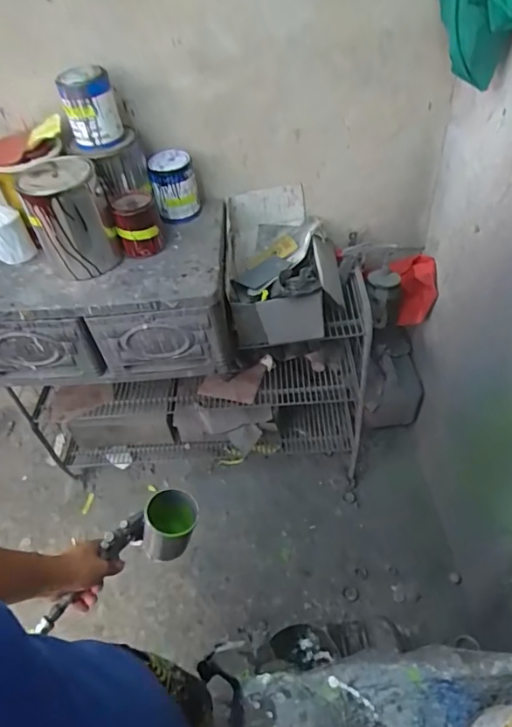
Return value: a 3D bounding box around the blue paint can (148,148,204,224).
[{"bbox_3d":[-0.195,-0.427,1.172,0.105,0.139,0.097,-3,49,3],"label":"blue paint can"}]

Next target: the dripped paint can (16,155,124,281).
[{"bbox_3d":[-0.404,-0.316,1.055,0.152,0.203,0.168,-25,51,-16],"label":"dripped paint can"}]

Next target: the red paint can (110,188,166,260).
[{"bbox_3d":[-0.266,-0.313,1.089,0.090,0.123,0.082,-3,49,3],"label":"red paint can"}]

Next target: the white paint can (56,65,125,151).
[{"bbox_3d":[-0.334,-0.517,0.985,0.102,0.131,0.079,-17,50,-9],"label":"white paint can"}]

